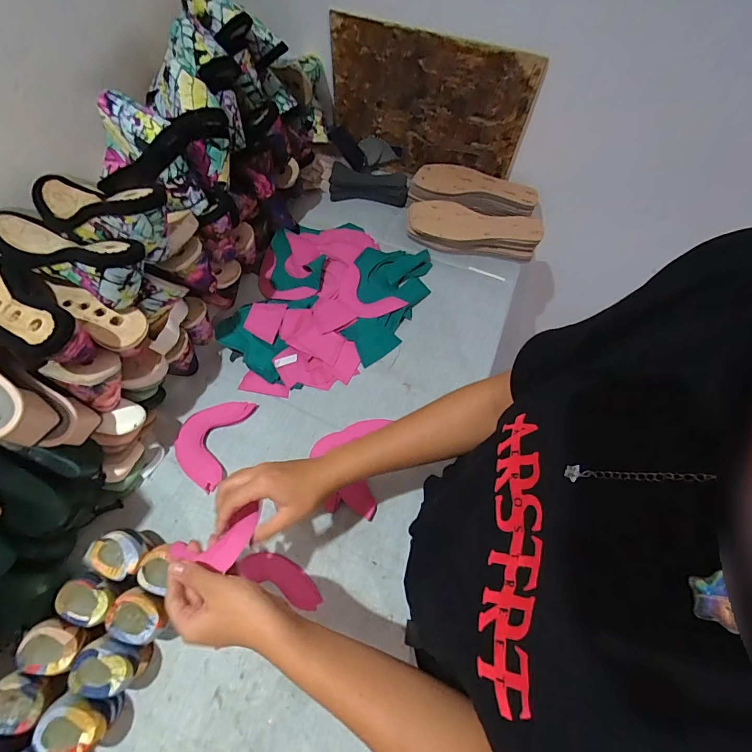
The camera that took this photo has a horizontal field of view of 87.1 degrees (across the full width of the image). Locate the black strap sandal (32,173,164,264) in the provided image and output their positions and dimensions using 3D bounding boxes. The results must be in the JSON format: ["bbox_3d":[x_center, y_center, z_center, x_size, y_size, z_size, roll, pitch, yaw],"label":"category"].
[{"bbox_3d":[-0.353,-0.208,0.511,0.229,0.079,0.080,21,64,23],"label":"black strap sandal"}]

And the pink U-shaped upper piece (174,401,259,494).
[{"bbox_3d":[-0.253,0.094,0.602,0.086,0.008,0.139,17,65,5],"label":"pink U-shaped upper piece"}]

